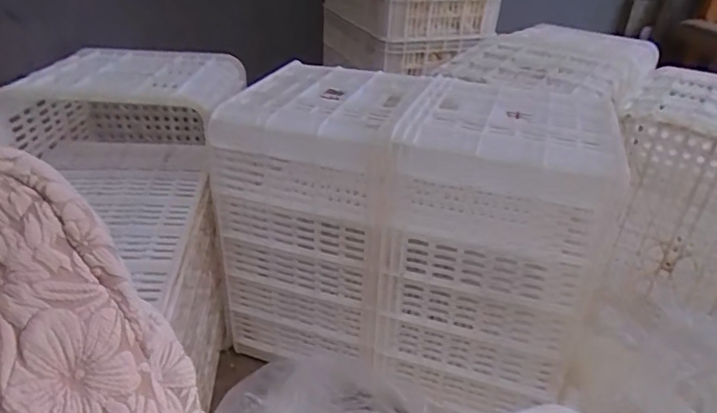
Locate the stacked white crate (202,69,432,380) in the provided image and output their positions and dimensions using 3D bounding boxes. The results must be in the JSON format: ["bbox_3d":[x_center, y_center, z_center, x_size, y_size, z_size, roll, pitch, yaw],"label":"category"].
[{"bbox_3d":[-0.057,0.010,0.977,0.297,0.467,0.342,11,32,13],"label":"stacked white crate"}]

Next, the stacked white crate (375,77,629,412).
[{"bbox_3d":[0.196,0.054,0.852,0.310,0.450,0.287,10,32,10],"label":"stacked white crate"}]

